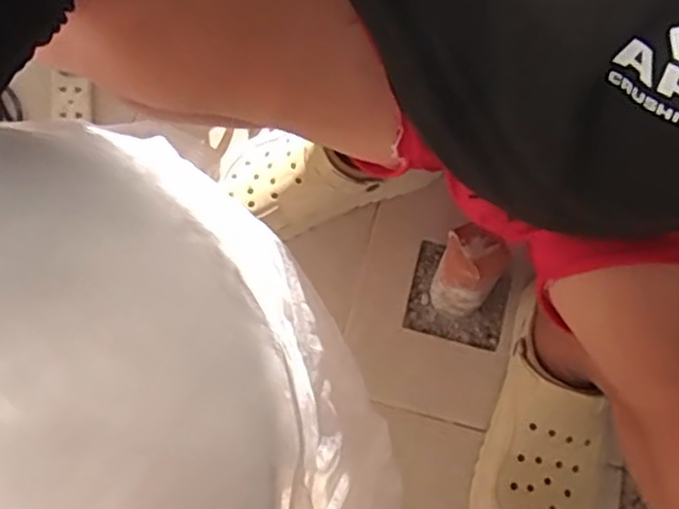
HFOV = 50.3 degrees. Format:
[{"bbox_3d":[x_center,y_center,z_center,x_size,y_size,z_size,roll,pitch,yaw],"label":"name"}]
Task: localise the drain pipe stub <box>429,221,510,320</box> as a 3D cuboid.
[{"bbox_3d":[0.123,0.022,0.718,0.056,0.136,0.045,28,71,9],"label":"drain pipe stub"}]

